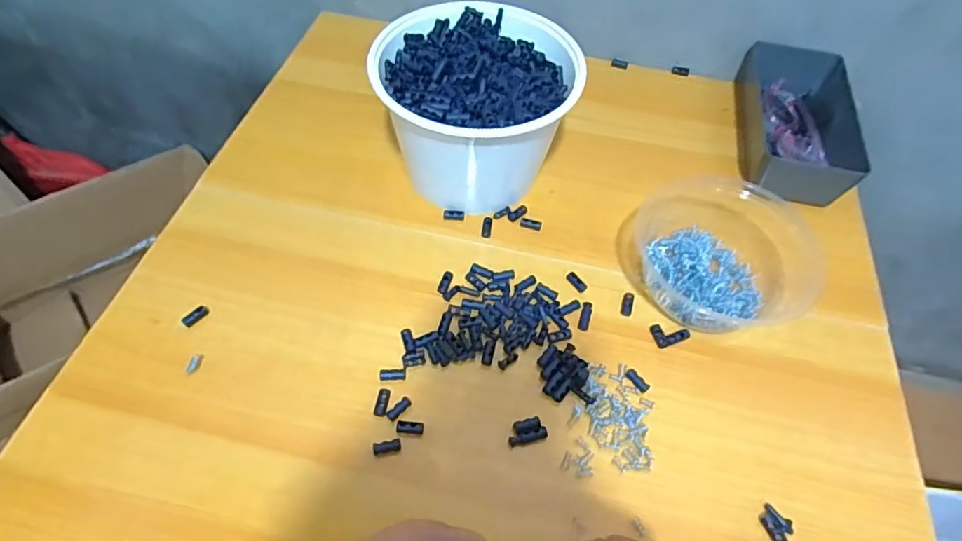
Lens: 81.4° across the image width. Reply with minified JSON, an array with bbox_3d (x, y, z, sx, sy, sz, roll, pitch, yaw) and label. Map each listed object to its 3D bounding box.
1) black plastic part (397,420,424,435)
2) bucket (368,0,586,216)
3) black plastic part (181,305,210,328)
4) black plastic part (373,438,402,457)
[{"bbox_3d":[-0.048,0.107,0.380,0.018,0.004,0.009,2,55,-2],"label":"black plastic part"},{"bbox_3d":[-0.004,-0.137,0.484,0.159,0.113,0.150,2,55,-3],"label":"bucket"},{"bbox_3d":[-0.216,0.035,0.424,0.008,0.007,0.020,35,60,20],"label":"black plastic part"},{"bbox_3d":[-0.062,0.117,0.371,0.018,0.006,0.007,-11,56,-11],"label":"black plastic part"}]

